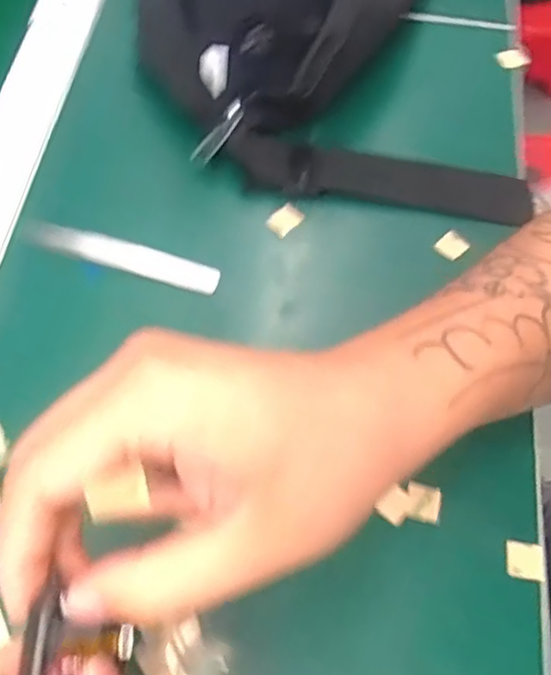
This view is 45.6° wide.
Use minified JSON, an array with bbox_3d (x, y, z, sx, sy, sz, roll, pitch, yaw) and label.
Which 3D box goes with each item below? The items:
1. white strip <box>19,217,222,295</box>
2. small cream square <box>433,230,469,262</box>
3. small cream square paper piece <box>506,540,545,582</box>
[{"bbox_3d":[-0.086,-0.046,0.365,0.111,0.004,0.016,16,83,2],"label":"white strip"},{"bbox_3d":[0.104,-0.054,0.384,0.016,0.004,0.020,40,69,18],"label":"small cream square"},{"bbox_3d":[0.116,0.103,0.304,0.017,0.004,0.016,8,63,3],"label":"small cream square paper piece"}]

